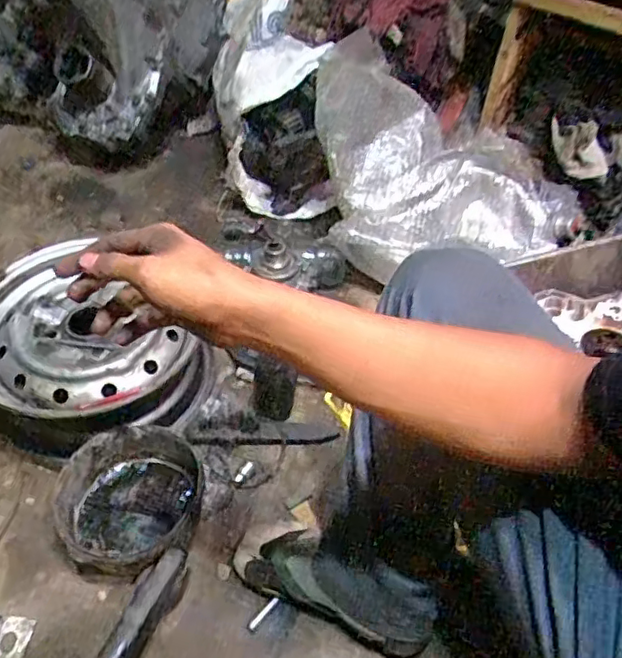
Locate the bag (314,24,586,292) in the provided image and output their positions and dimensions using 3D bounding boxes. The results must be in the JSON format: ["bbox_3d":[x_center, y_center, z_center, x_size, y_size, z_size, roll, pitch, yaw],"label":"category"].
[{"bbox_3d":[0.254,-0.293,1.095,0.456,0.258,0.334,-2,49,-5],"label":"bag"}]

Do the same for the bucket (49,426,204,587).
[{"bbox_3d":[-0.258,0.243,0.855,0.194,0.102,0.184,2,49,-2],"label":"bucket"}]

